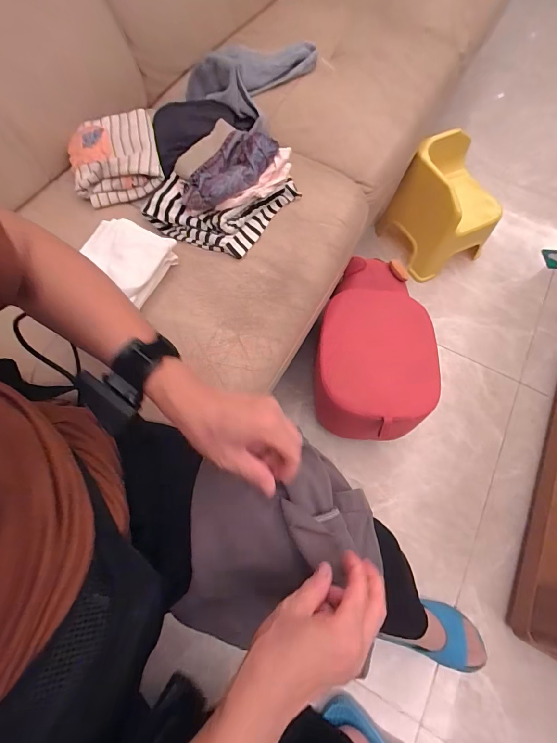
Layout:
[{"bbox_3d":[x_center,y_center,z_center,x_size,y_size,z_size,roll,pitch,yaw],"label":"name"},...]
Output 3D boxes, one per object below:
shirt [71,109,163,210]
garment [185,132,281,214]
[{"bbox_3d":[-0.273,-0.350,0.587,0.142,0.076,0.121,-13,67,-8],"label":"shirt"},{"bbox_3d":[-0.086,-0.330,0.575,0.110,0.044,0.173,31,68,11],"label":"garment"}]

